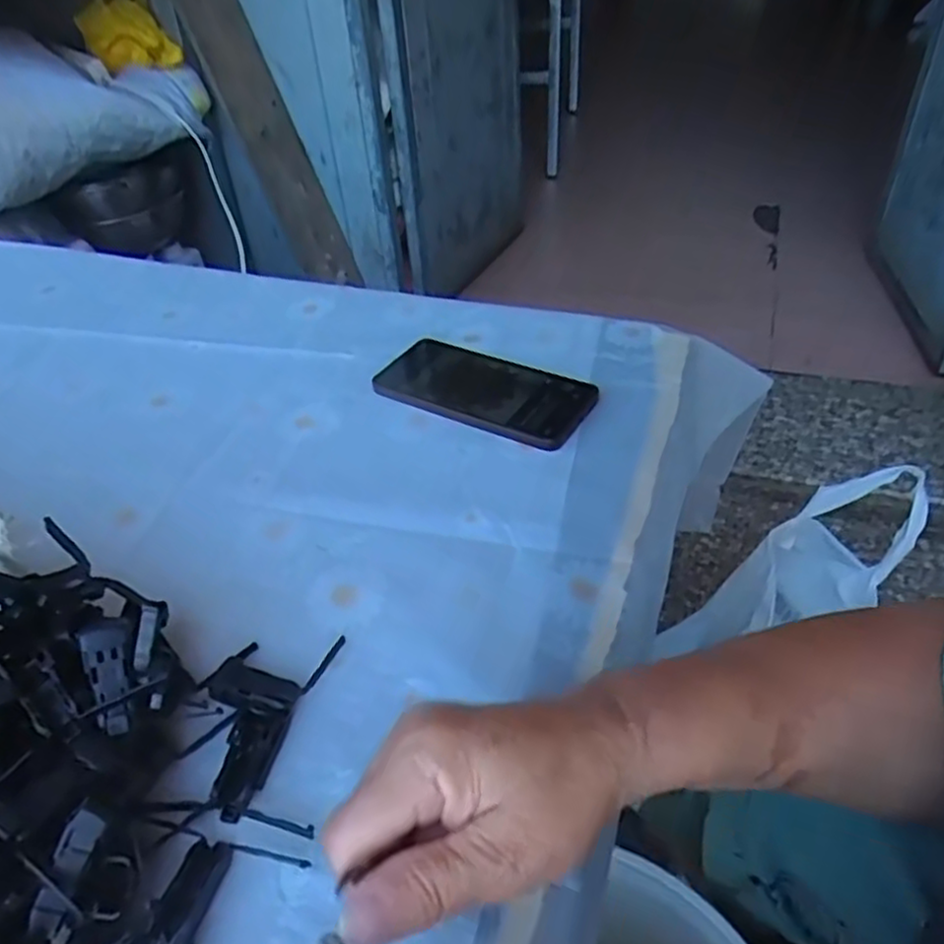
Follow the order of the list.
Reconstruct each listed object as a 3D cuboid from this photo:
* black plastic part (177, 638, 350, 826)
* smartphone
[{"bbox_3d":[-0.113,0.116,0.352,0.055,0.010,0.095,10,43,15],"label":"black plastic part"},{"bbox_3d":[0.007,-0.066,0.545,0.170,0.009,0.080,21,47,25],"label":"smartphone"}]

